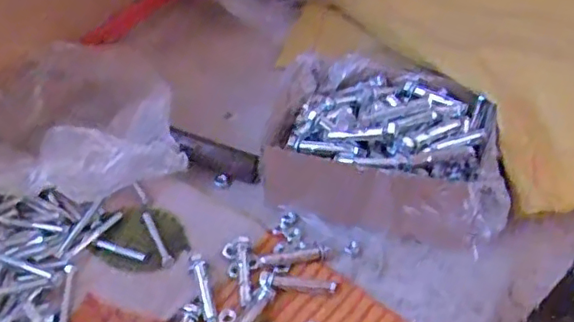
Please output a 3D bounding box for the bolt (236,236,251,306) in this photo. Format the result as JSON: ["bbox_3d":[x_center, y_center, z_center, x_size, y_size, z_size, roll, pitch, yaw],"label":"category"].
[{"bbox_3d":[-0.033,0.083,0.451,0.010,0.011,0.055,-5,44,-3],"label":"bolt"}]

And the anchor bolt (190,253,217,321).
[{"bbox_3d":[-0.063,0.093,0.443,0.011,0.008,0.060,-14,45,-12],"label":"anchor bolt"}]

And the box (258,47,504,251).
[{"bbox_3d":[0.084,-0.009,0.493,0.209,0.080,0.151,23,50,21],"label":"box"}]

